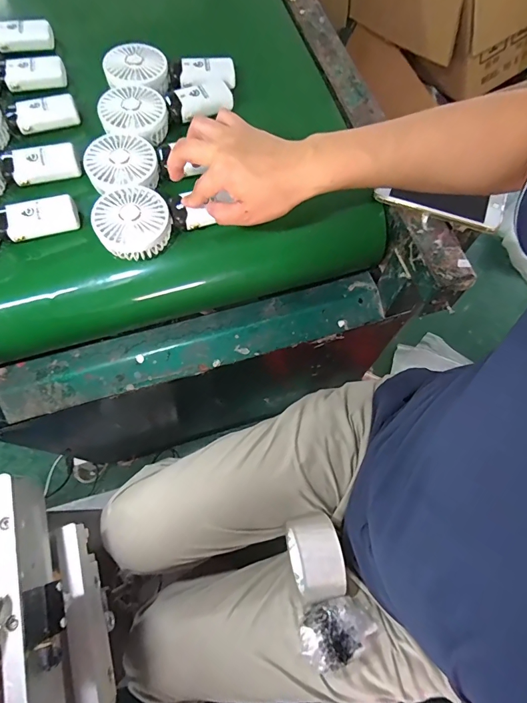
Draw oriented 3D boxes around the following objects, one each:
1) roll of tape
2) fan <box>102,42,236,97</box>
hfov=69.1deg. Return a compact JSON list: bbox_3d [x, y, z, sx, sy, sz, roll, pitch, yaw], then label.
[{"bbox_3d":[0.065,0.254,0.480,0.061,0.077,0.095,-14,70,-5],"label":"roll of tape"},{"bbox_3d":[-0.136,-0.408,0.560,0.183,0.036,0.090,5,69,2],"label":"fan"}]

